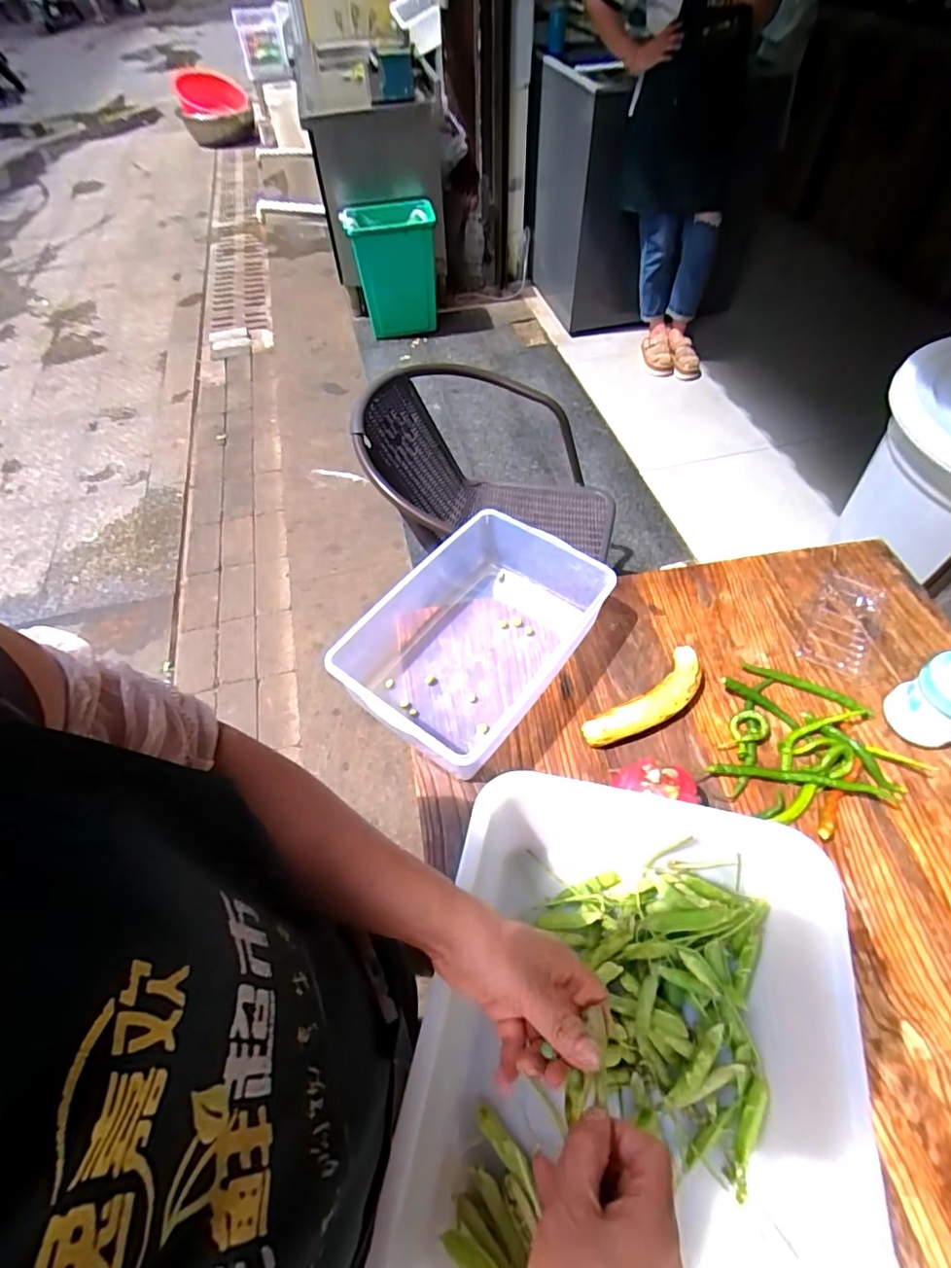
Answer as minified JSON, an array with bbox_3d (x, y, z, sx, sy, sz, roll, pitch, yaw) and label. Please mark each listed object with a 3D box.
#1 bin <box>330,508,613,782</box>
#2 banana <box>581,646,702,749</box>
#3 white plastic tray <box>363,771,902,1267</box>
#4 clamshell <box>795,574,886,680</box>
[{"bbox_3d":[-0.002,0.004,0.697,0.219,0.118,0.323,31,61,20],"label":"bin"},{"bbox_3d":[0.216,0.085,0.680,0.186,0.038,0.060,-33,61,-20],"label":"banana"},{"bbox_3d":[0.128,0.342,0.437,0.331,0.131,0.397,11,56,8],"label":"white plastic tray"},{"bbox_3d":[0.505,-0.015,0.748,0.084,0.020,0.169,28,61,20],"label":"clamshell"}]

